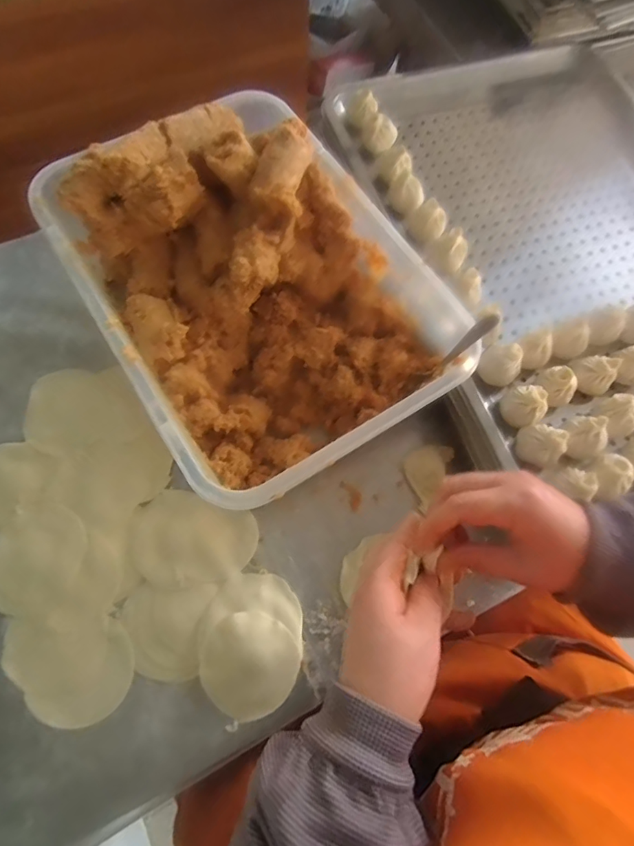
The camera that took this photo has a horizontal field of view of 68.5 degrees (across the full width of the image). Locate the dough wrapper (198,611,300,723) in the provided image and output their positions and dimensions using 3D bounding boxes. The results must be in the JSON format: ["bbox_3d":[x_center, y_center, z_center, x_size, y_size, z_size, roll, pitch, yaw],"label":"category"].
[{"bbox_3d":[-0.060,0.209,0.402,0.081,0.014,0.080,1,70,-3],"label":"dough wrapper"}]

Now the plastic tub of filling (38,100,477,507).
[{"bbox_3d":[-0.060,-0.126,0.448,0.274,0.127,0.369,-32,74,-13],"label":"plastic tub of filling"}]

